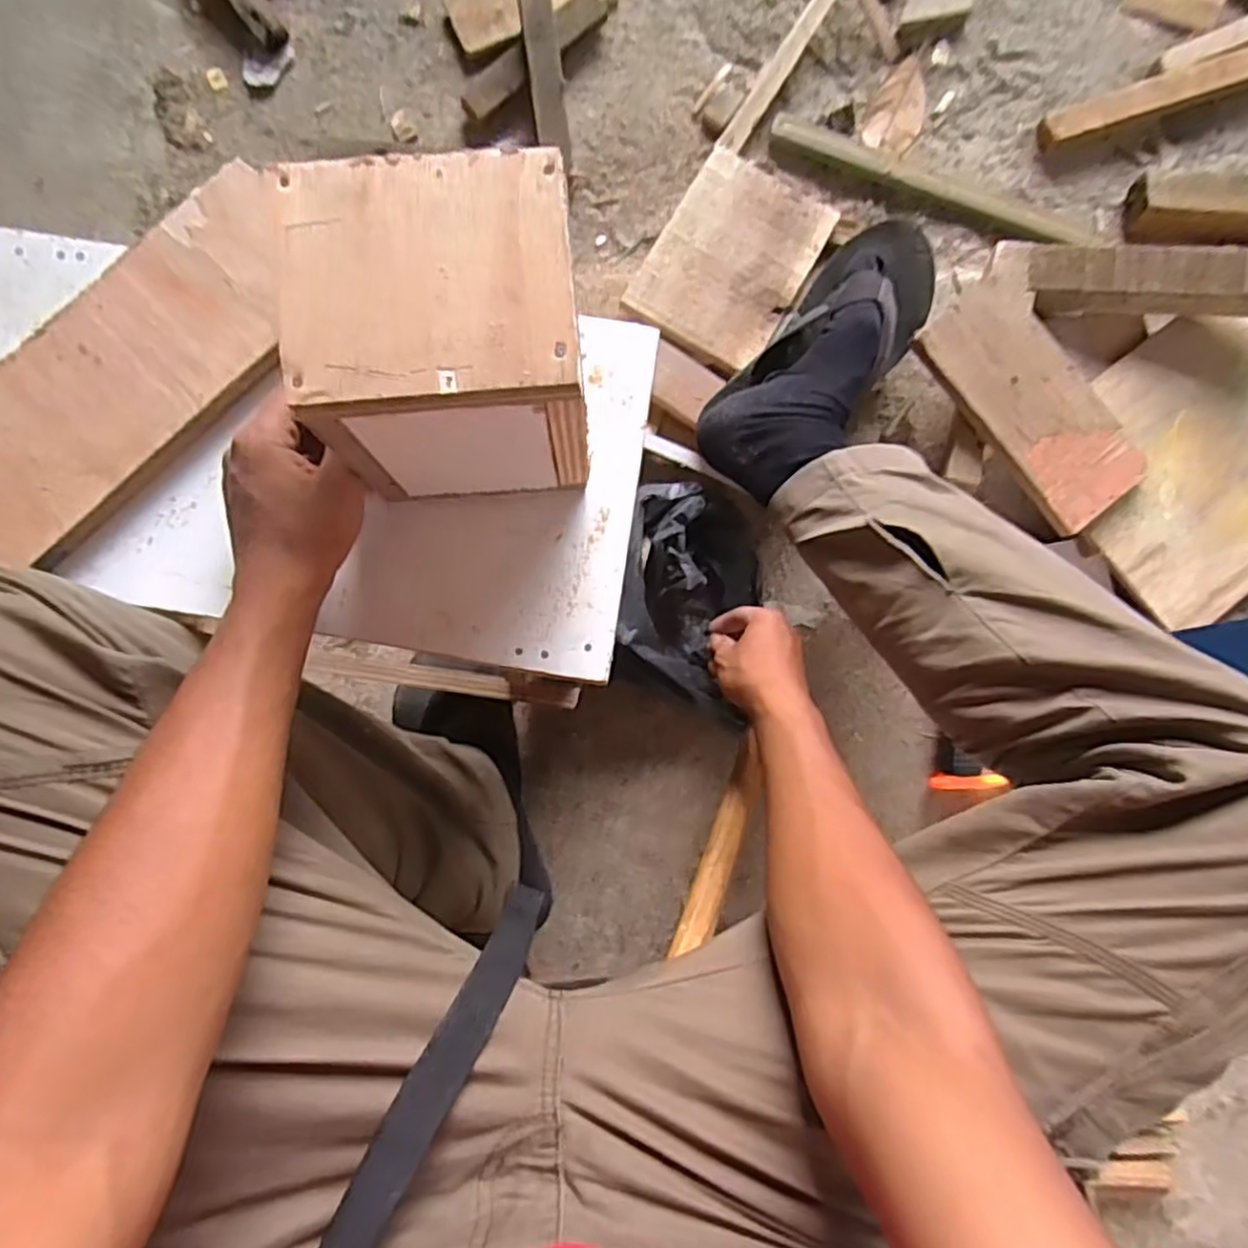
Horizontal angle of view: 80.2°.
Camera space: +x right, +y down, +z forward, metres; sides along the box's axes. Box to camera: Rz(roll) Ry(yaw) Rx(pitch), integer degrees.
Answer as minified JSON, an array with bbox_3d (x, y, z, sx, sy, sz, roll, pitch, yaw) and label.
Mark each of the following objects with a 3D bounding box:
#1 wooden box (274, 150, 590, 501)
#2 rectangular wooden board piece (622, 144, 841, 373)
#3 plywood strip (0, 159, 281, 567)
[{"bbox_3d":[-0.083,-0.135,0.376,0.116,0.149,0.103,-5,86,-2],"label":"wooden box"},{"bbox_3d":[0.105,-0.355,0.723,0.141,0.008,0.201,30,80,-1],"label":"rectangular wooden board piece"},{"bbox_3d":[-0.302,-0.145,0.438,0.106,0.012,0.281,45,87,4],"label":"plywood strip"}]

